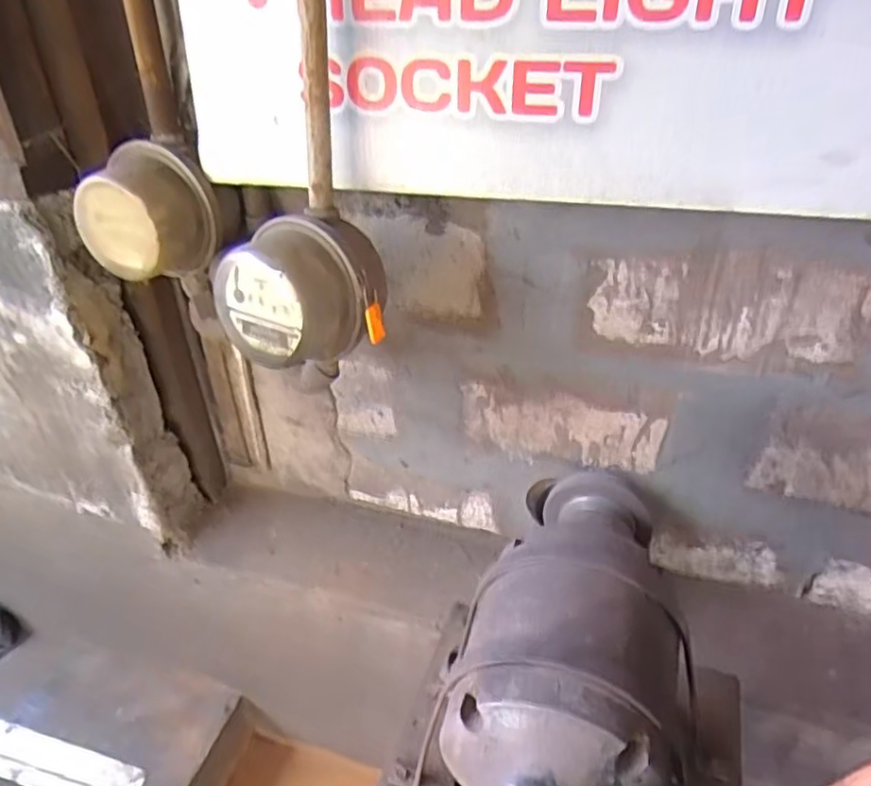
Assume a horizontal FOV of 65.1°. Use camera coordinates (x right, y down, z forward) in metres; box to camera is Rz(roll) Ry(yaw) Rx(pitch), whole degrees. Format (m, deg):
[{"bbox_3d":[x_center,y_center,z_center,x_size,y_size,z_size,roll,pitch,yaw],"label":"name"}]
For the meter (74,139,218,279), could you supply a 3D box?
[{"bbox_3d":[-0.367,-0.227,0.865,0.147,0.146,0.096,12,35,18],"label":"meter"}]

